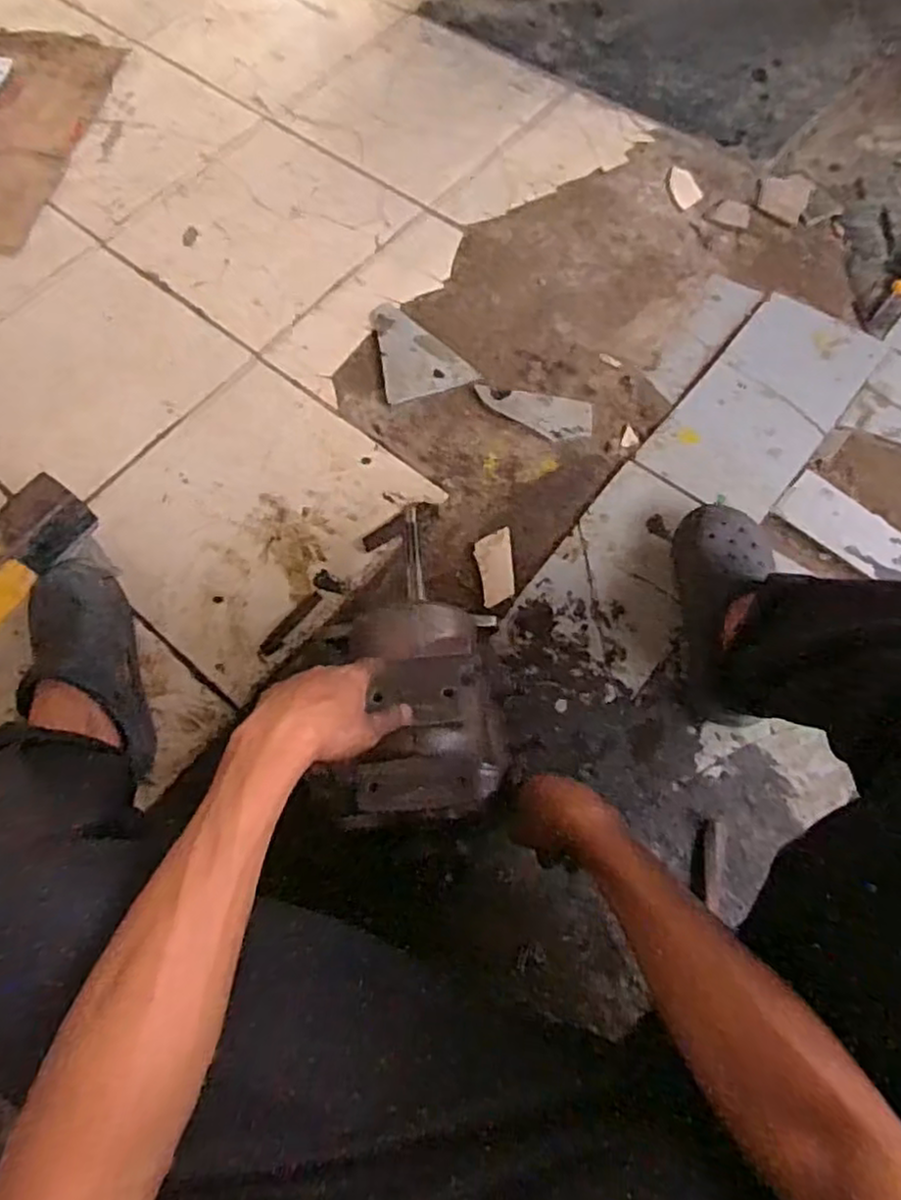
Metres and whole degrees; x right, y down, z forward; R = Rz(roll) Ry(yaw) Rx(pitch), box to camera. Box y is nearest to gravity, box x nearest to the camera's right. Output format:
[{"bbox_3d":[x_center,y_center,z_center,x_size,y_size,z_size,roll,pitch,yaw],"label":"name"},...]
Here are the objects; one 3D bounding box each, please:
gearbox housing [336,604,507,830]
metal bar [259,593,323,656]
[{"bbox_3d":[-0.021,0.107,0.678,0.137,0.114,0.198,-6,68,0],"label":"gearbox housing"},{"bbox_3d":[-0.210,0.030,0.931,0.017,0.007,0.105,38,75,16],"label":"metal bar"}]

